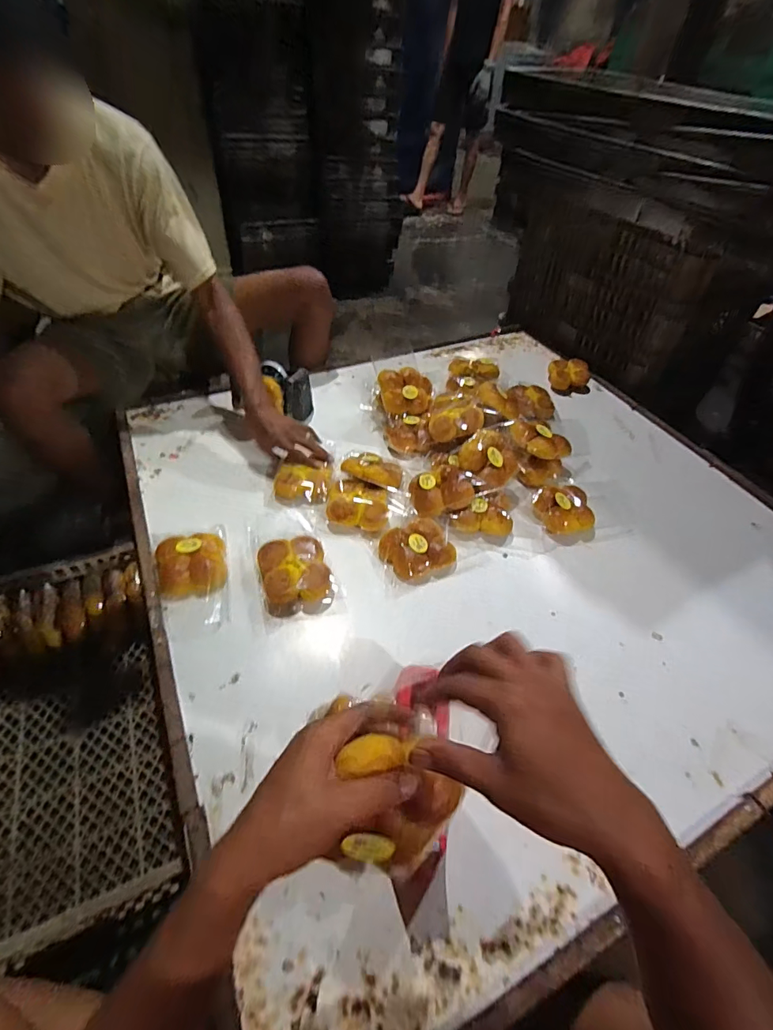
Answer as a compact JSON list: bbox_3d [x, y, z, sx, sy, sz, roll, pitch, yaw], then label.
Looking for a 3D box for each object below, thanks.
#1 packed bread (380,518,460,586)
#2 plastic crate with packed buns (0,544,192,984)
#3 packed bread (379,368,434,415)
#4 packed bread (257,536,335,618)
[{"bbox_3d":[0.054,0.052,0.810,0.120,0.037,0.111,-21,53,-23],"label":"packed bread"},{"bbox_3d":[-0.587,0.358,0.779,0.354,0.141,0.602,-18,52,-21],"label":"plastic crate with packed buns"},{"bbox_3d":[0.045,-0.285,1.062,0.129,0.060,0.101,1,48,-5],"label":"packed bread"},{"bbox_3d":[-0.147,0.098,0.754,0.107,0.038,0.132,-11,50,-16],"label":"packed bread"}]

